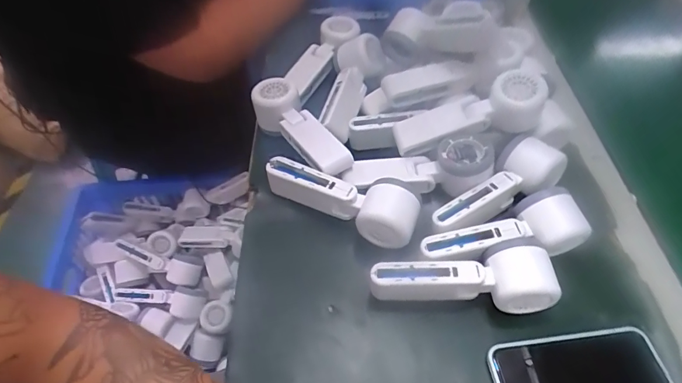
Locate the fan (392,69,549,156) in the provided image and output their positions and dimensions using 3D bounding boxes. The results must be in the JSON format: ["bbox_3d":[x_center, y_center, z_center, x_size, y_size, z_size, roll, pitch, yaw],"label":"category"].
[{"bbox_3d":[0.143,-0.081,0.472,0.167,0.053,0.048,-17,53,10],"label":"fan"}]

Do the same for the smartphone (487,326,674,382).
[{"bbox_3d":[0.203,0.160,0.357,0.143,0.010,0.075,-6,53,-4],"label":"smartphone"}]

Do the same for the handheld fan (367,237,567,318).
[{"bbox_3d":[0.111,0.081,0.391,0.162,0.052,0.054,-1,53,0],"label":"handheld fan"}]

